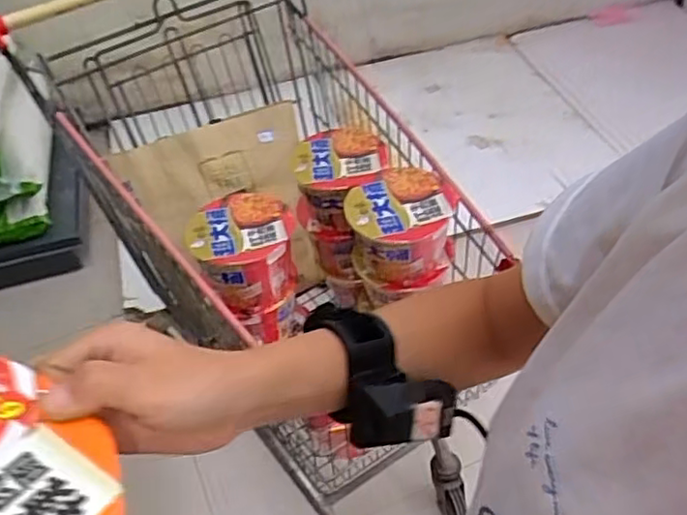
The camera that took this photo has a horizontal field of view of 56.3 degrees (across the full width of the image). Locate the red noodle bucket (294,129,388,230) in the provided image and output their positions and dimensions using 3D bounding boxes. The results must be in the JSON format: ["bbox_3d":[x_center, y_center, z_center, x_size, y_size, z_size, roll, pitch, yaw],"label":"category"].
[{"bbox_3d":[-0.003,-0.119,0.984,0.139,0.096,0.137,-3,48,3],"label":"red noodle bucket"}]

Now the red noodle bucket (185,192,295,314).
[{"bbox_3d":[-0.139,-0.006,0.916,0.134,0.109,0.131,-3,48,3],"label":"red noodle bucket"}]

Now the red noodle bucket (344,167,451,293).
[{"bbox_3d":[0.073,-0.034,0.911,0.147,0.120,0.146,-12,48,-6],"label":"red noodle bucket"}]

